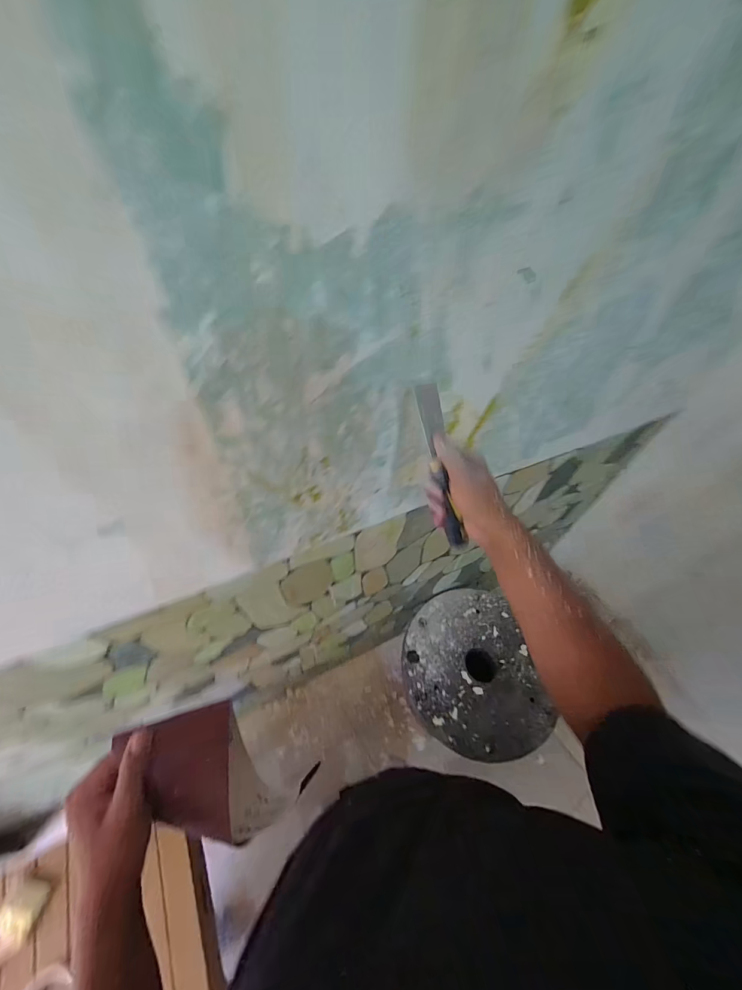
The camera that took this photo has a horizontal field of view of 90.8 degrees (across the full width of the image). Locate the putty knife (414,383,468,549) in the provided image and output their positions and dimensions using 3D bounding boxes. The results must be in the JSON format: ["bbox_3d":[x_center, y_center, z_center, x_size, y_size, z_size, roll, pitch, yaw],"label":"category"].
[{"bbox_3d":[0.082,-0.028,0.418,0.018,0.192,0.022,-18,12,-17],"label":"putty knife"}]

